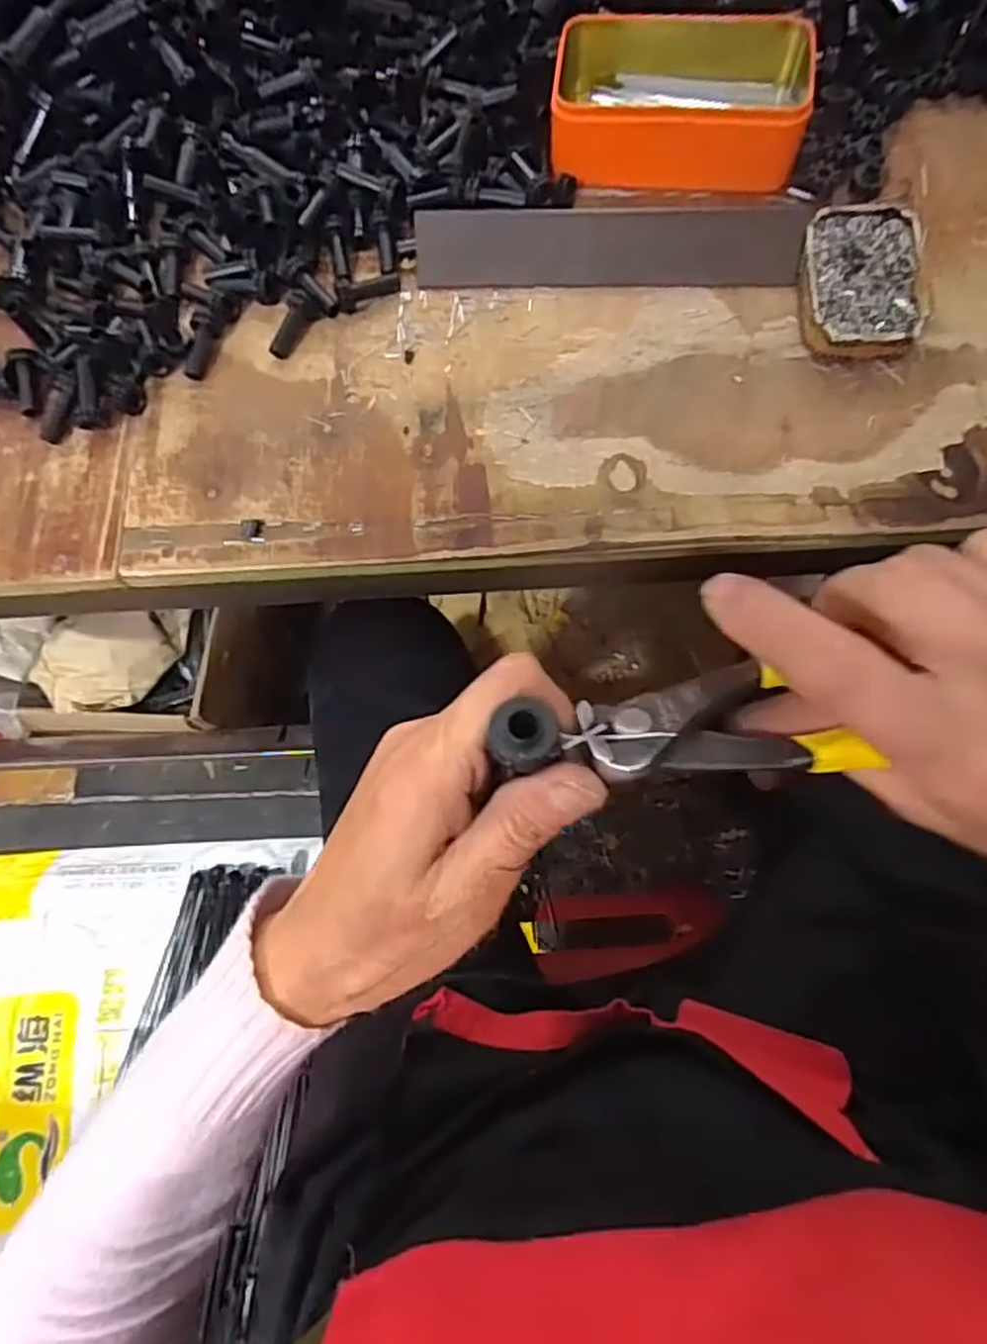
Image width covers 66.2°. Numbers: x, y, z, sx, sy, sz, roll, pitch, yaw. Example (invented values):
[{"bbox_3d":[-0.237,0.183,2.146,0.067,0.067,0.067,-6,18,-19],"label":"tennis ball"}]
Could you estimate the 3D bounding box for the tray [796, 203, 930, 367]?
[{"bbox_3d":[0.203,-0.215,0.417,0.062,0.024,0.091,2,74,4],"label":"tray"}]

